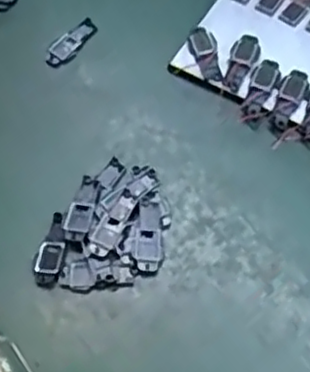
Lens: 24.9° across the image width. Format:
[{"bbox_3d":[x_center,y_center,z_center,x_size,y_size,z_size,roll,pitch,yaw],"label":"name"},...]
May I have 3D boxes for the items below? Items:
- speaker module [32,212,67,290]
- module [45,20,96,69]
[{"bbox_3d":[-0.054,0.035,0.372,0.017,0.006,0.040,12,62,10],"label":"speaker module"},{"bbox_3d":[-0.053,-0.091,0.443,0.016,0.004,0.042,30,67,19],"label":"module"}]

